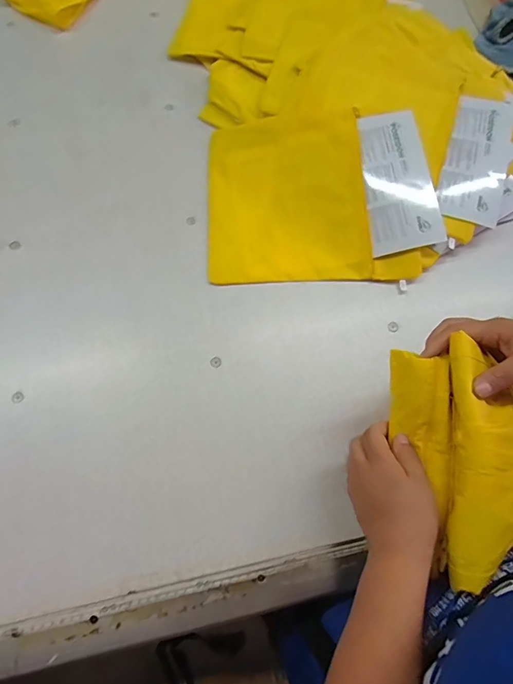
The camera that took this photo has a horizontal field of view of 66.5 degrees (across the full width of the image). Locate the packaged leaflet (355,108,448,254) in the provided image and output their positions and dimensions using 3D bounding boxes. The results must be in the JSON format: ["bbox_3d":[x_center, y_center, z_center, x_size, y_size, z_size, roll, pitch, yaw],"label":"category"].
[{"bbox_3d":[0.199,-0.228,0.554,0.096,0.010,0.196,-11,84,6],"label":"packaged leaflet"}]

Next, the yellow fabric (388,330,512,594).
[{"bbox_3d":[0.274,0.107,0.399,0.270,0.125,0.205,-7,72,-4],"label":"yellow fabric"}]

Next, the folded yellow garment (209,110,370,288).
[{"bbox_3d":[0.045,-0.222,0.572,0.229,0.048,0.263,-1,72,-2],"label":"folded yellow garment"}]

